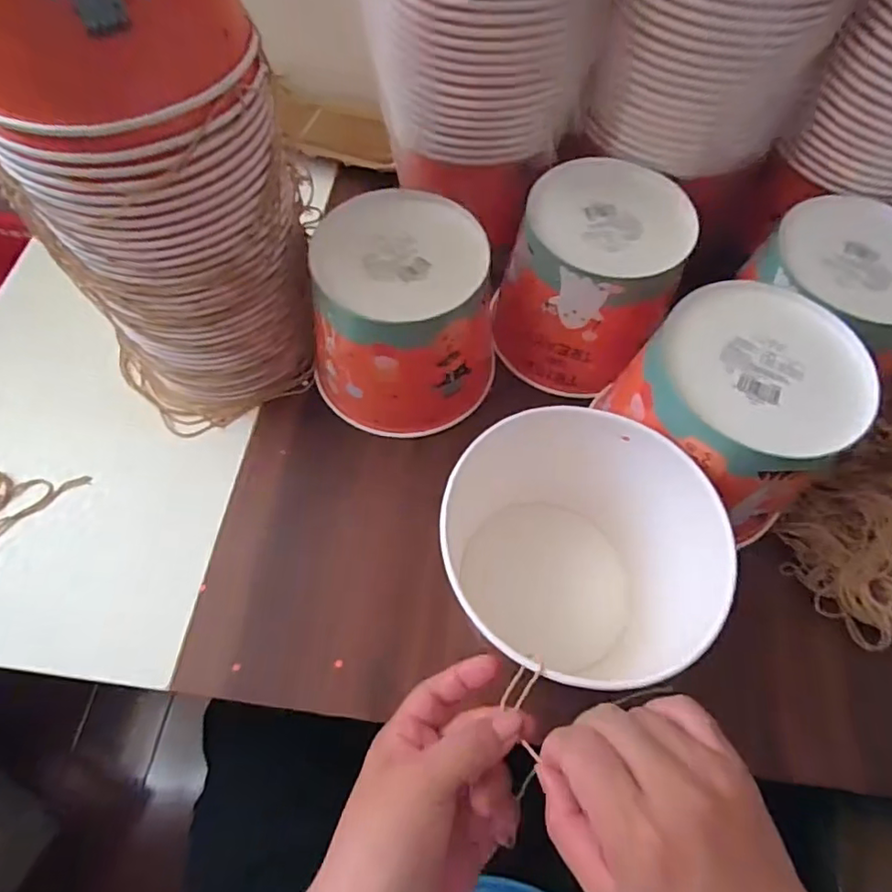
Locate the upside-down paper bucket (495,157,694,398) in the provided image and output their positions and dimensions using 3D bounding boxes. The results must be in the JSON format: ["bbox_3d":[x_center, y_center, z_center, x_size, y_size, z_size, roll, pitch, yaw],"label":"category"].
[{"bbox_3d":[0.121,-0.138,0.488,0.129,0.124,0.138,1,65,-1],"label":"upside-down paper bucket"}]

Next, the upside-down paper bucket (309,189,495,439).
[{"bbox_3d":[-0.030,-0.101,0.476,0.149,0.136,0.151,5,64,0],"label":"upside-down paper bucket"}]

